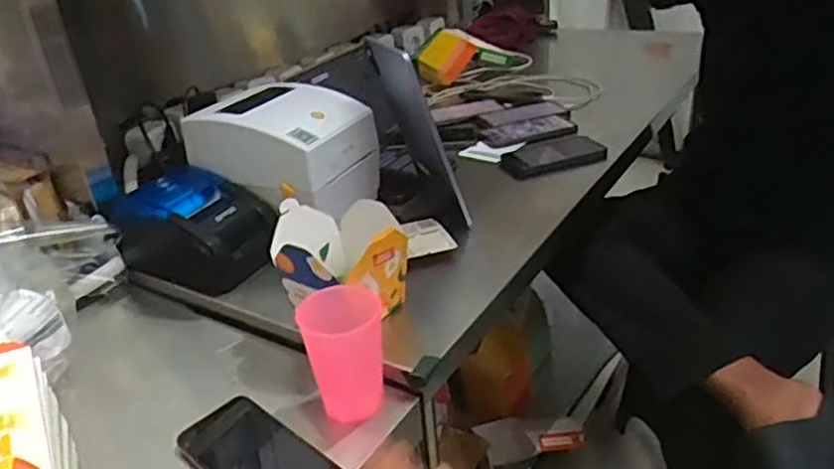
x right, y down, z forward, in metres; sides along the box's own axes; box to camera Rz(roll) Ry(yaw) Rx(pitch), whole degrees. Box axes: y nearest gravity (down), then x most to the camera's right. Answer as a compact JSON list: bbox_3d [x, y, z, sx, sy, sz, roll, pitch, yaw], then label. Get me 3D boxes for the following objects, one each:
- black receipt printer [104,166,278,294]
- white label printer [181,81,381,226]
[{"bbox_3d":[-0.295,-0.007,0.867,0.175,0.109,0.129,6,31,21],"label":"black receipt printer"},{"bbox_3d":[-0.185,-0.114,0.934,0.204,0.143,0.172,11,33,27],"label":"white label printer"}]

